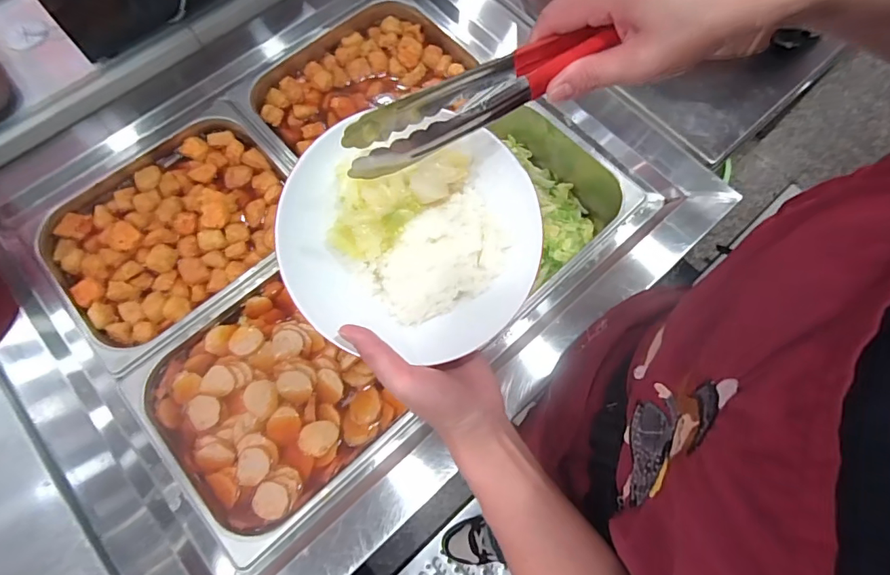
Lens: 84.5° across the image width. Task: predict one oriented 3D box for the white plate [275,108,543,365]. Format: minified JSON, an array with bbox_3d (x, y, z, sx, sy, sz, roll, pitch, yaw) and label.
[{"bbox_3d":[-0.025,-0.042,0.377,0.190,0.043,0.176,0,93,-4],"label":"white plate"}]

